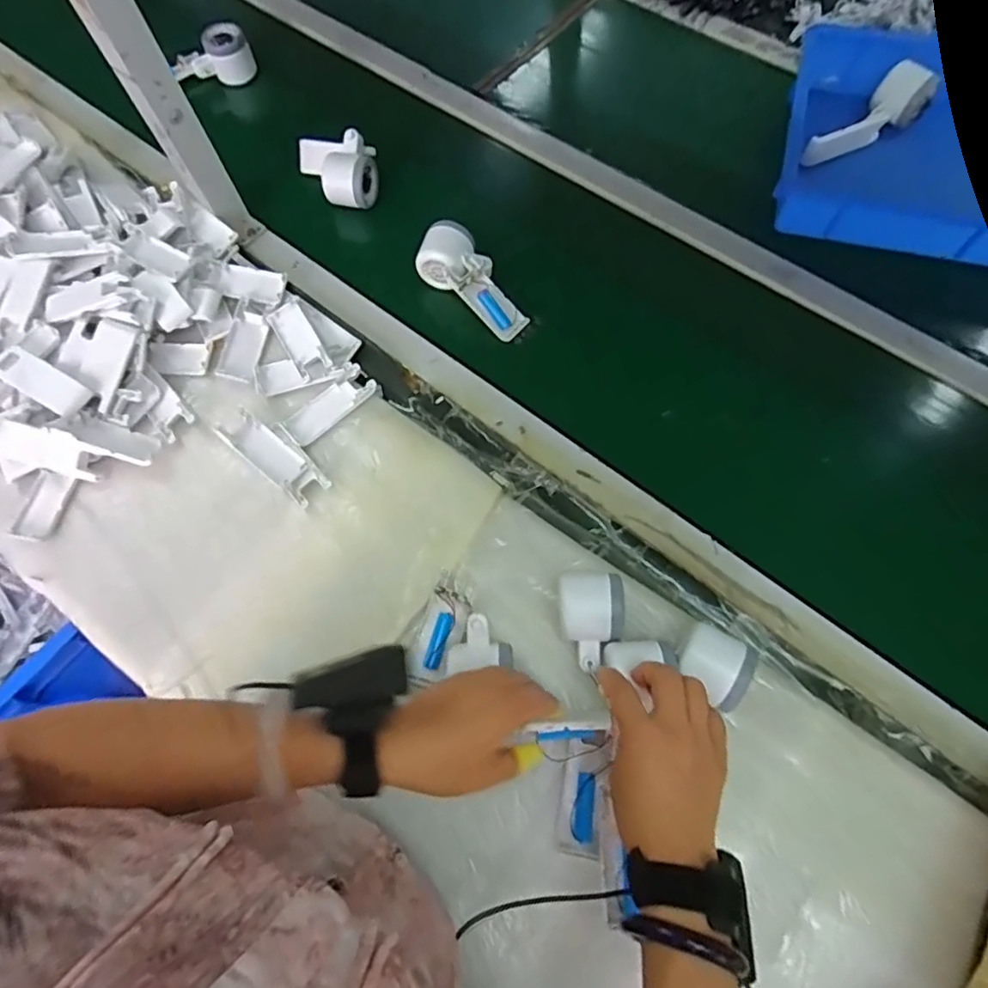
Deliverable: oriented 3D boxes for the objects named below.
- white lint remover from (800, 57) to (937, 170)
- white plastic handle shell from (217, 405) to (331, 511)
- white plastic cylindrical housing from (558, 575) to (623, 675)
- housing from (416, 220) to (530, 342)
[{"bbox_3d":[0.459,-0.467,0.731,0.179,0.050,0.053,-32,68,3],"label":"white lint remover"},{"bbox_3d":[-0.222,-0.038,0.605,0.122,0.030,0.048,36,68,14],"label":"white plastic handle shell"},{"bbox_3d":[0.085,0.110,0.514,0.057,0.052,0.082,-2,67,3],"label":"white plastic cylindrical housing"},{"bbox_3d":[-0.025,-0.238,0.672,0.066,0.052,0.150,-39,86,-19],"label":"housing"}]

